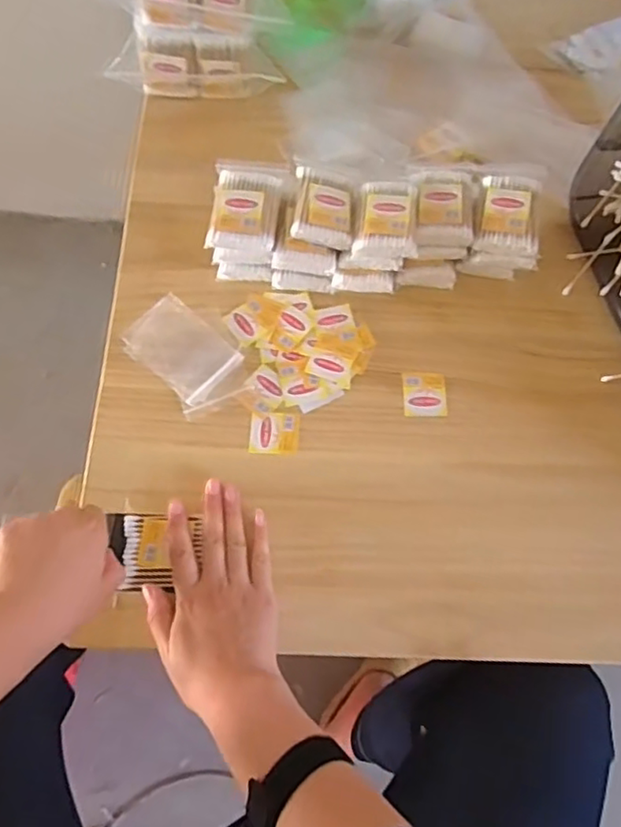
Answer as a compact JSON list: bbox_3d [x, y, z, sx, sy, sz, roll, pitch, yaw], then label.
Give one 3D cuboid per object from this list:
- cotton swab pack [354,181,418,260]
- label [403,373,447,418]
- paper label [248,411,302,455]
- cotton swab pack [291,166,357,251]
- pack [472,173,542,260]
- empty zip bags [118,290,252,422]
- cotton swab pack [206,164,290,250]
[{"bbox_3d":[0.068,-0.177,0.572,0.051,0.016,0.075,5,69,-1],"label":"cotton swab pack"},{"bbox_3d":[0.106,-0.017,0.585,0.040,0.007,0.042,-1,78,1],"label":"label"},{"bbox_3d":[-0.032,0.018,0.567,0.044,0.004,0.039,4,75,0],"label":"paper label"},{"bbox_3d":[0.012,-0.190,0.577,0.054,0.017,0.076,10,71,-13],"label":"cotton swab pack"},{"bbox_3d":[0.182,-0.184,0.581,0.056,0.027,0.073,8,69,0],"label":"pack"},{"bbox_3d":[-0.110,-0.056,0.585,0.081,0.013,0.118,-42,76,-16],"label":"empty zip bags"},{"bbox_3d":[-0.056,-0.192,0.572,0.064,0.019,0.092,6,69,0],"label":"cotton swab pack"}]

